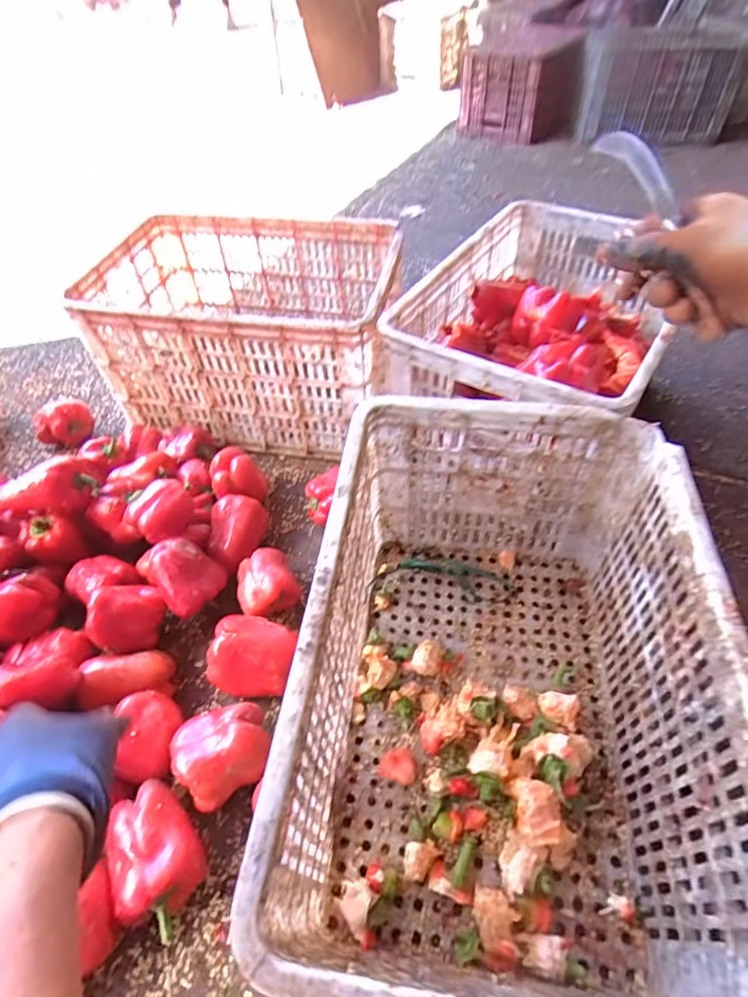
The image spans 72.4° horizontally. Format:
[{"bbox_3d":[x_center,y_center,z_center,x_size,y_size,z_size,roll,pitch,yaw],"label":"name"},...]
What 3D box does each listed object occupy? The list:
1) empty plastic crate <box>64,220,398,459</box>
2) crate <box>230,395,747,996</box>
[{"bbox_3d":[-0.202,-0.284,0.890,0.486,0.261,0.279,9,51,10],"label":"empty plastic crate"},{"bbox_3d":[0.122,0.184,0.523,0.343,0.287,0.494,5,50,6],"label":"crate"}]

